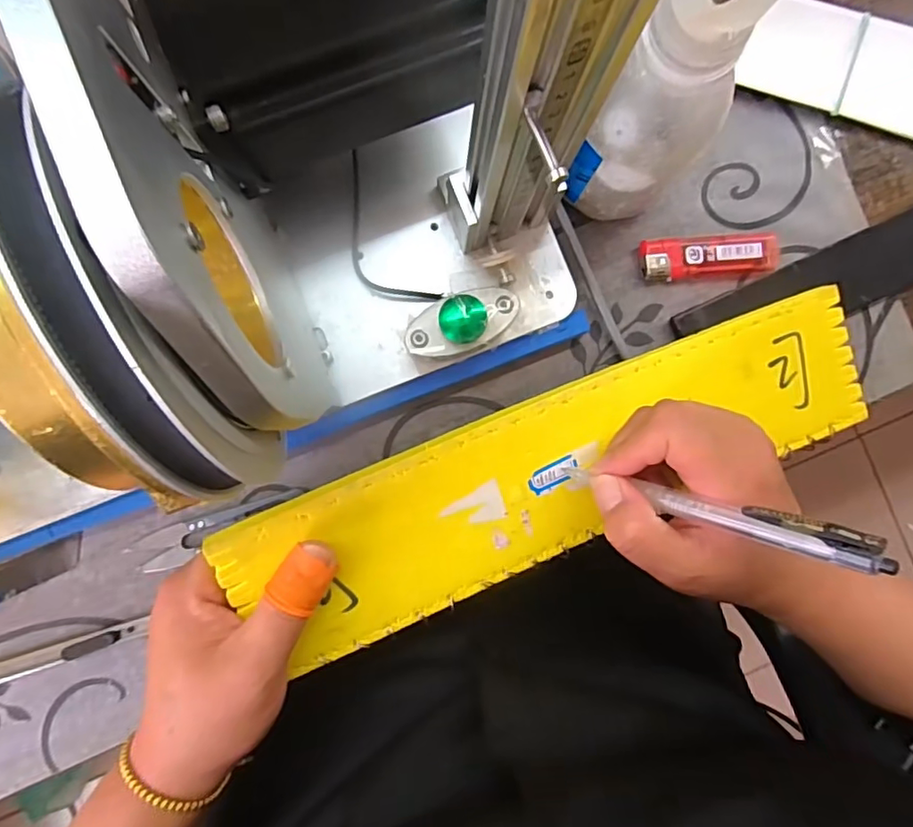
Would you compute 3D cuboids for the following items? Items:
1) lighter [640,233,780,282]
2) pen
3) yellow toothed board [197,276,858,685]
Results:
[{"bbox_3d":[0.146,-0.091,0.325,0.080,0.011,0.023,-6,89,-2],"label":"lighter"},{"bbox_3d":[0.103,0.039,0.240,0.010,0.134,0.012,16,87,-44],"label":"pen"},{"bbox_3d":[0.063,0.029,0.287,0.343,0.015,0.080,-21,100,-10],"label":"yellow toothed board"}]

